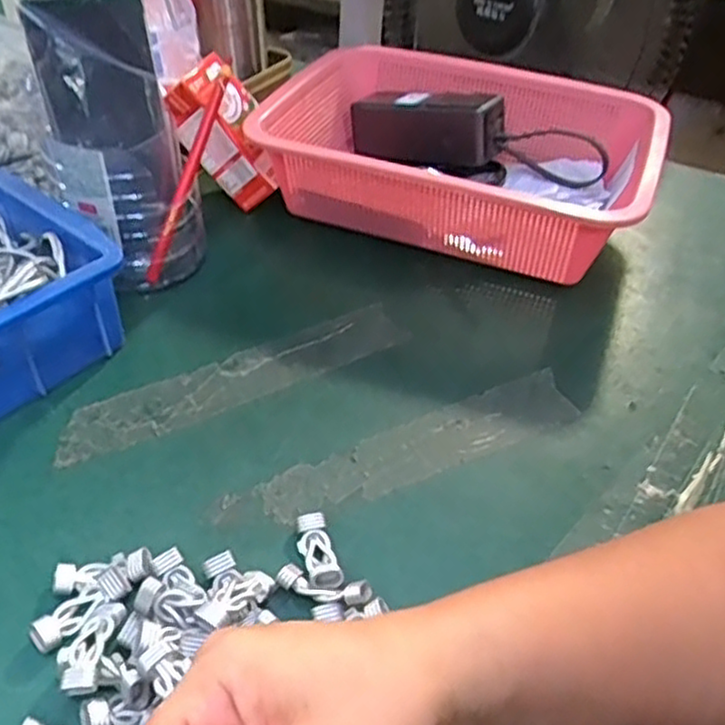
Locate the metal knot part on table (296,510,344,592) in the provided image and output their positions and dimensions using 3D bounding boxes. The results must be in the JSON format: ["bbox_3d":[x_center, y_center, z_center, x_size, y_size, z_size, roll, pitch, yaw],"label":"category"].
[{"bbox_3d":[-0.022,0.094,0.356,0.016,0.012,0.045,-12,44,-15],"label":"metal knot part on table"}]

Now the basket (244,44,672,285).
[{"bbox_3d":[0.081,-0.169,0.597,0.302,0.089,0.223,17,45,16],"label":"basket"}]

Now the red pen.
[{"bbox_3d":[-0.123,-0.130,0.502,0.013,0.155,0.011,25,8,23],"label":"red pen"}]

